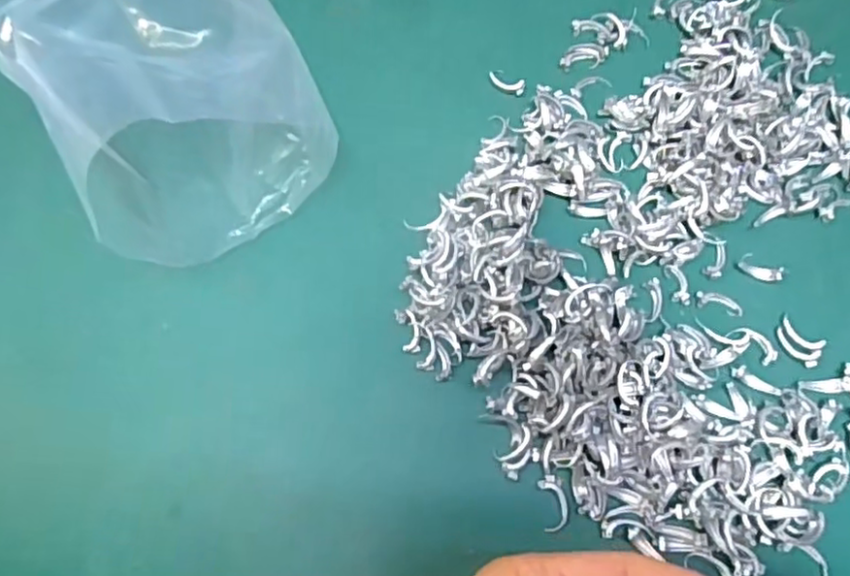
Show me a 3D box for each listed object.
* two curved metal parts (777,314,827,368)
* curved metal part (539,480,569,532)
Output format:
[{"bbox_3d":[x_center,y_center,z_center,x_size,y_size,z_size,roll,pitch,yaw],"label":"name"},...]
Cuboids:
[{"bbox_3d":[0.168,0.024,0.293,0.021,0.004,0.013,40,78,13],"label":"two curved metal parts"},{"bbox_3d":[0.055,0.092,0.277,0.011,0.005,0.021,-7,72,-1],"label":"curved metal part"}]

